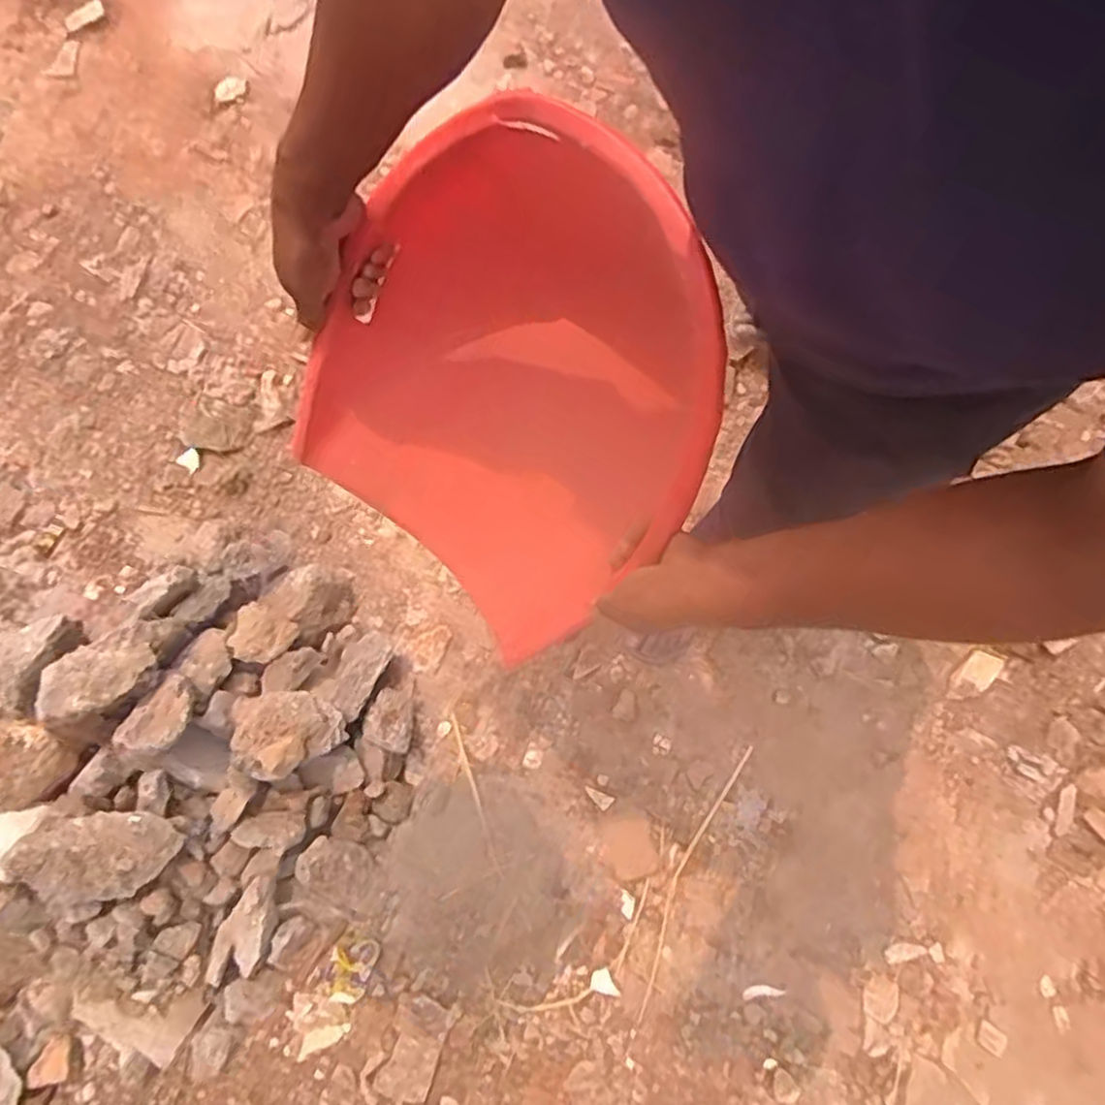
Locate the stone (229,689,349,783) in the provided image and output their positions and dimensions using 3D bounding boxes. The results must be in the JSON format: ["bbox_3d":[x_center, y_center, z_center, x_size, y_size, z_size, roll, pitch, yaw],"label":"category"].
[{"bbox_3d":[-0.209,0.141,0.577,0.079,0.032,0.066,-15,75,2],"label":"stone"}]

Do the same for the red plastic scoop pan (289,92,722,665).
[{"bbox_3d":[-0.041,-0.151,0.683,0.380,0.205,0.419,37,104,5],"label":"red plastic scoop pan"}]

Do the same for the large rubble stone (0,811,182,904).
[{"bbox_3d":[-0.324,0.215,0.523,0.093,0.044,0.058,-6,75,4],"label":"large rubble stone"}]

